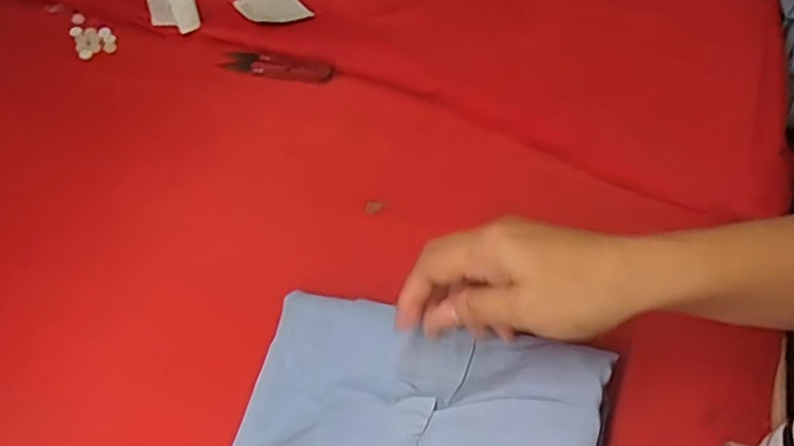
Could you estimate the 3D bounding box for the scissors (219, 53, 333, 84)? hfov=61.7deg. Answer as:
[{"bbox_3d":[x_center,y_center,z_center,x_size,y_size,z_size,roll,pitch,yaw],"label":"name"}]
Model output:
[{"bbox_3d":[-0.104,-0.136,0.580,0.101,0.008,0.022,13,57,15],"label":"scissors"}]

